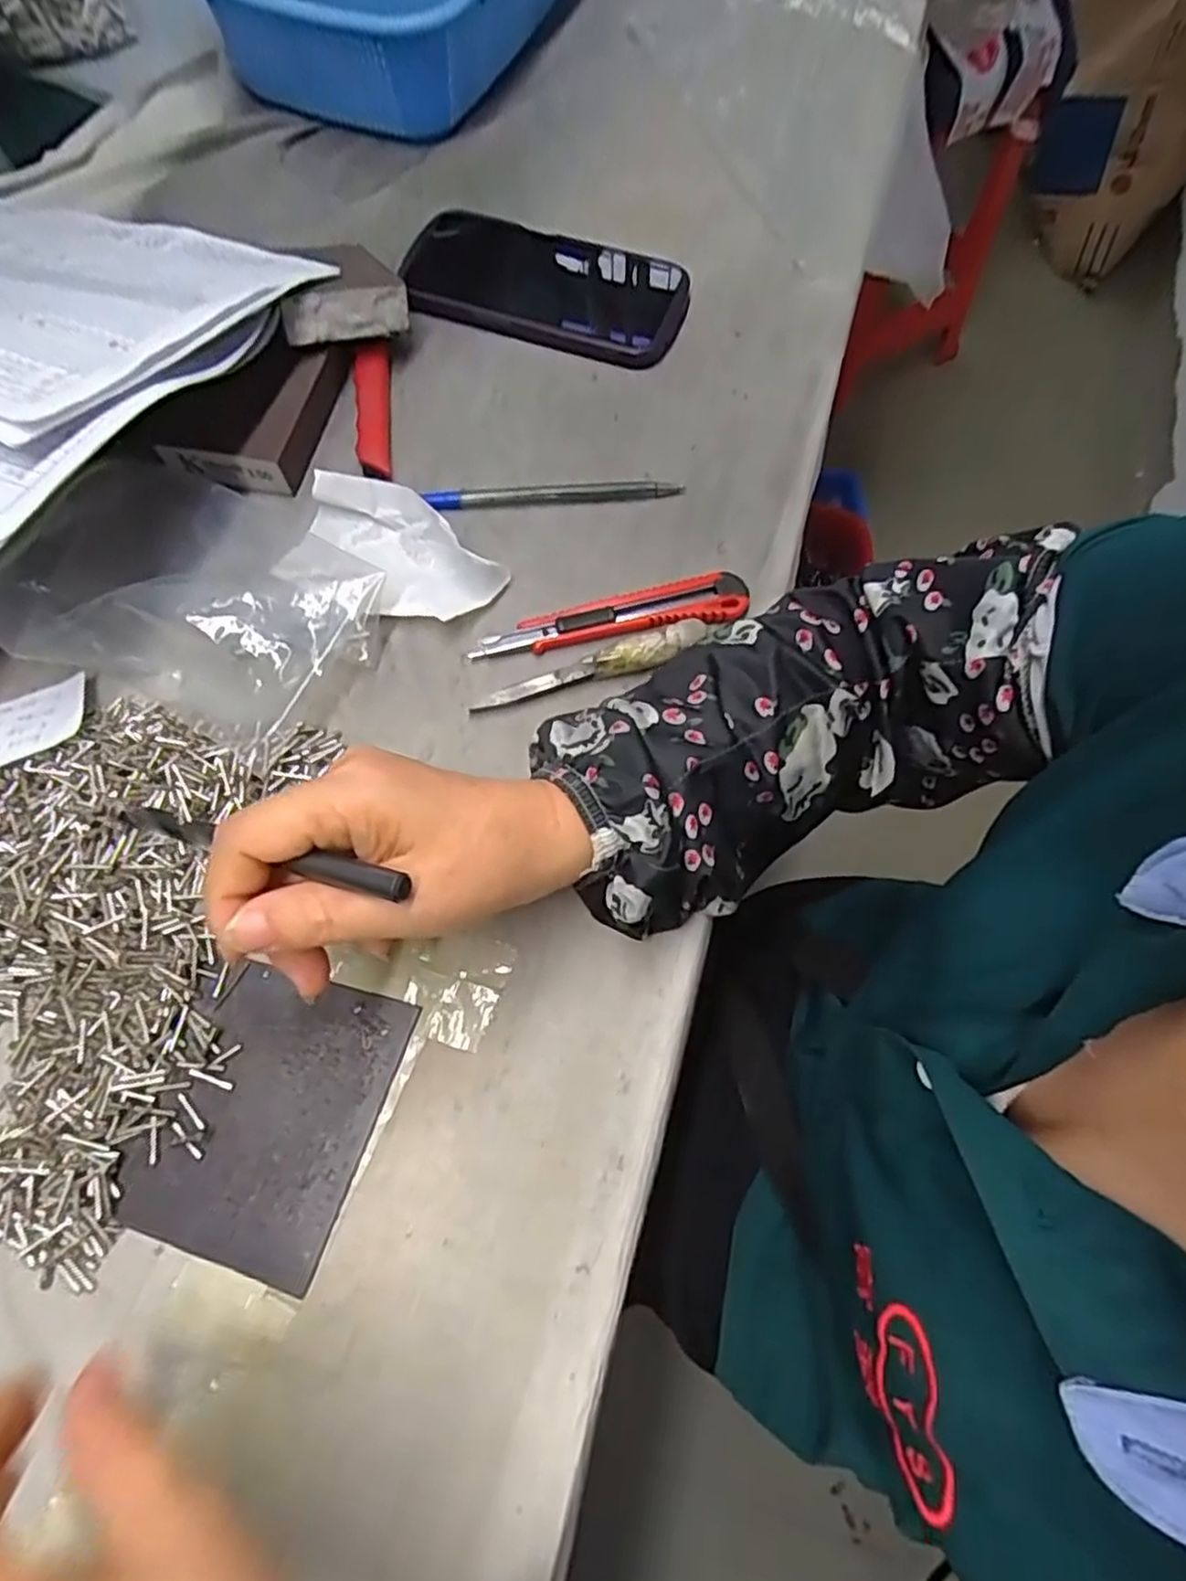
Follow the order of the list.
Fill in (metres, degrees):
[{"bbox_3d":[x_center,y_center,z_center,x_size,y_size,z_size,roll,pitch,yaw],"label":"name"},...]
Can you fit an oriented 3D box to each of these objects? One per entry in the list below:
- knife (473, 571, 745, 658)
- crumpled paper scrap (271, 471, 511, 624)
[{"bbox_3d":[0.009,-0.084,0.361,0.134,0.013,0.022,-11,71,-6],"label":"knife"},{"bbox_3d":[-0.096,-0.121,0.363,0.100,0.027,0.067,8,70,0],"label":"crumpled paper scrap"}]

